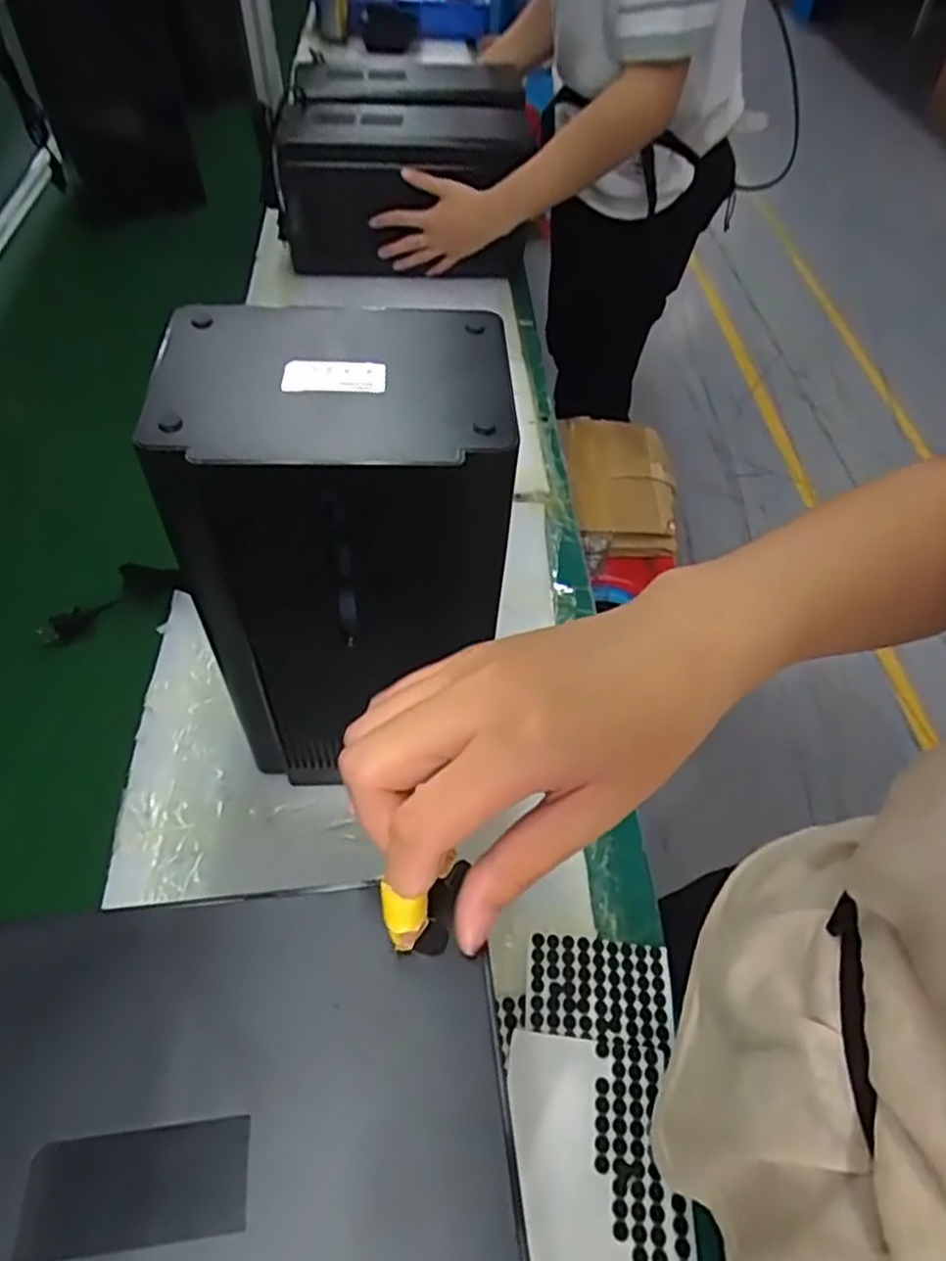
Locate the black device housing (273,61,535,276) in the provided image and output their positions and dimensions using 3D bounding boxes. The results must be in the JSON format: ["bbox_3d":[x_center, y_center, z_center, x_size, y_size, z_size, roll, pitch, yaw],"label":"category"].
[{"bbox_3d":[-0.100,-0.718,1.150,0.344,0.190,0.325,4,53,2],"label":"black device housing"}]

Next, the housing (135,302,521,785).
[{"bbox_3d":[-0.084,-0.030,0.535,0.187,0.351,0.133,-4,53,-3],"label":"housing"}]

